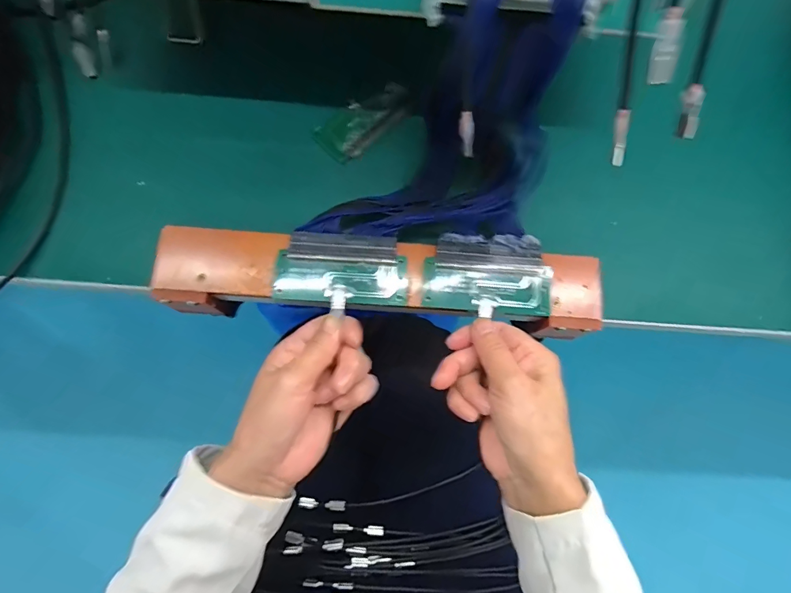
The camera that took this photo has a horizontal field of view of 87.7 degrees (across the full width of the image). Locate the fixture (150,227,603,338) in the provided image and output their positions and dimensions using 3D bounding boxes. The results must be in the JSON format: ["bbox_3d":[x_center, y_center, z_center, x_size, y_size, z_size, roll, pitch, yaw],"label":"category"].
[{"bbox_3d":[-0.012,-0.013,0.327,0.337,0.042,0.068,3,77,0],"label":"fixture"}]

